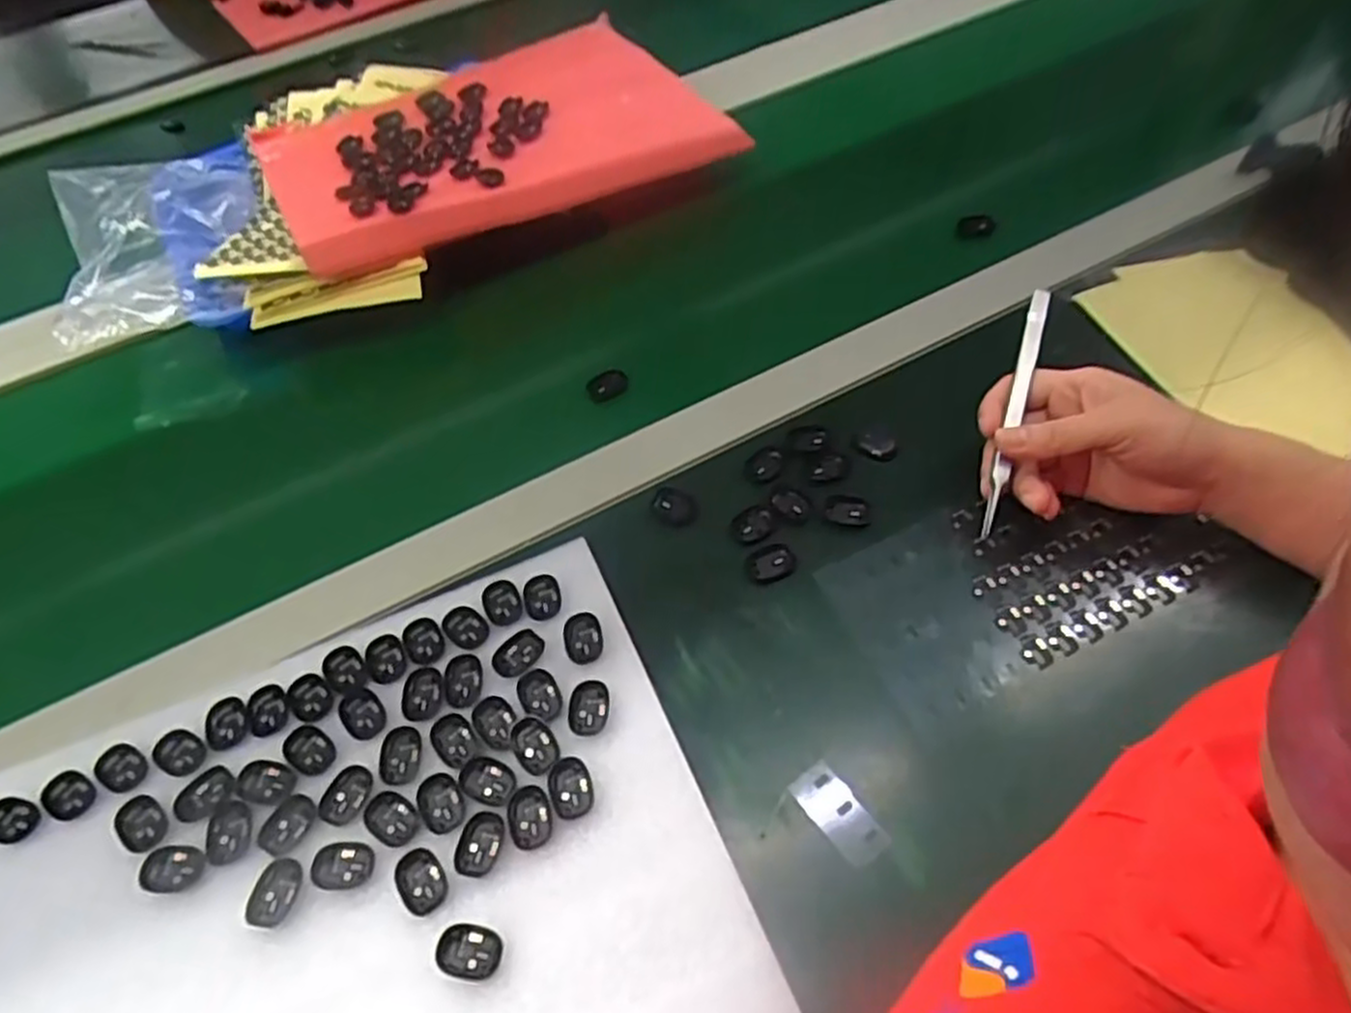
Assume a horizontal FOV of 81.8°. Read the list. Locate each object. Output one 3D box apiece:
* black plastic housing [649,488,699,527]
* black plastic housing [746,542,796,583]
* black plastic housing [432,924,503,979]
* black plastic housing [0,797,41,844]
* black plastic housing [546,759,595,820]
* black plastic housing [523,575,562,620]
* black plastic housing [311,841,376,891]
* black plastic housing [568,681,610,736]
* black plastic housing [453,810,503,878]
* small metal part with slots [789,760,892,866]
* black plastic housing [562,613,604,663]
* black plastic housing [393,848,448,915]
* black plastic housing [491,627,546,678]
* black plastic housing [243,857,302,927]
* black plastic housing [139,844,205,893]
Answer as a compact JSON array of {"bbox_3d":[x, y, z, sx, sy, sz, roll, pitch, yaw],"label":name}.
[{"bbox_3d":[-0.001,0.000,0.466,0.027,0.006,0.022,33,64,26],"label":"black plastic housing"},{"bbox_3d":[0.054,0.031,0.439,0.026,0.004,0.020,-15,54,-5],"label":"black plastic housing"},{"bbox_3d":[-0.088,0.188,0.330,0.027,0.005,0.019,4,55,8],"label":"black plastic housing"},{"bbox_3d":[-0.321,0.150,0.374,0.030,0.004,0.020,7,55,11],"label":"black plastic housing"},{"bbox_3d":[-0.049,0.131,0.364,0.021,0.004,0.027,-18,55,-7],"label":"black plastic housing"},{"bbox_3d":[-0.073,0.049,0.424,0.020,0.004,0.027,-13,54,-4],"label":"black plastic housing"},{"bbox_3d":[-0.151,0.162,0.352,0.028,0.004,0.019,-5,54,2],"label":"black plastic housing"},{"bbox_3d":[-0.043,0.100,0.387,0.020,0.004,0.027,2,55,7],"label":"black plastic housing"},{"bbox_3d":[-0.089,0.153,0.354,0.020,0.004,0.026,4,55,9],"label":"black plastic housing"},{"bbox_3d":[0.077,0.142,0.362,0.024,0.004,0.047,-36,59,-19],"label":"small metal part with slots"},{"bbox_3d":[-0.048,0.068,0.407,0.020,0.007,0.028,-11,54,-2],"label":"black plastic housing"},{"bbox_3d":[-0.114,0.166,0.346,0.020,0.004,0.026,-35,58,-18],"label":"black plastic housing"},{"bbox_3d":[-0.082,0.076,0.406,0.020,0.004,0.028,36,65,27],"label":"black plastic housing"},{"bbox_3d":[-0.180,0.172,0.348,0.020,0.004,0.028,16,57,16],"label":"black plastic housing"},{"bbox_3d":[-0.231,0.166,0.358,0.028,0.006,0.019,-3,54,3],"label":"black plastic housing"}]

